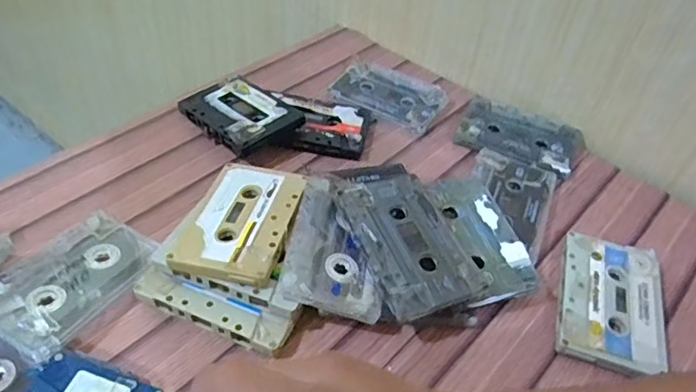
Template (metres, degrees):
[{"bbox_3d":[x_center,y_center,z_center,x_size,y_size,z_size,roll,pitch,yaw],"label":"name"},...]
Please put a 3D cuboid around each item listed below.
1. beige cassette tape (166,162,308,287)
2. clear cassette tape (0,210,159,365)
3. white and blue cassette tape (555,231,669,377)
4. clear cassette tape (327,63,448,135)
[{"bbox_3d":[-0.067,0.015,0.366,0.065,0.007,0.102,8,40,8],"label":"beige cassette tape"},{"bbox_3d":[-0.171,0.051,0.345,0.066,0.017,0.099,27,48,19],"label":"clear cassette tape"},{"bbox_3d":[0.174,0.069,0.368,0.064,0.013,0.103,18,46,11],"label":"white and blue cassette tape"},{"bbox_3d":[0.037,-0.096,0.518,0.100,0.009,0.070,25,48,18],"label":"clear cassette tape"}]

